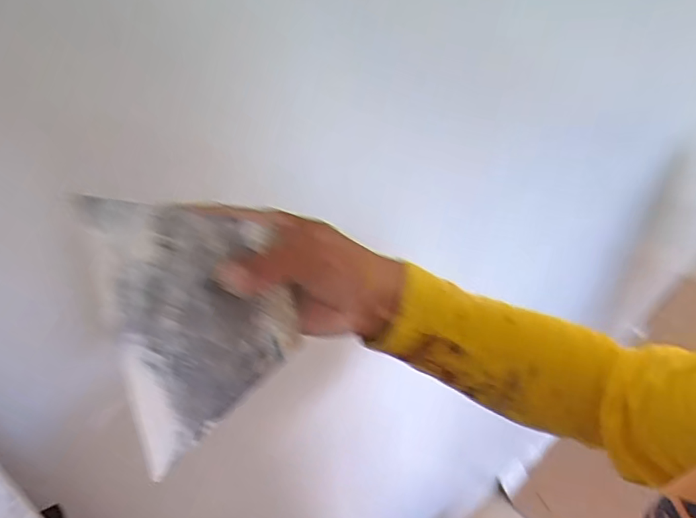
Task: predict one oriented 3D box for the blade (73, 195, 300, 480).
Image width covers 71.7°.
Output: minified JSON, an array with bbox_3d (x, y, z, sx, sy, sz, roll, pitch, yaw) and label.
[{"bbox_3d":[-0.077,0.028,0.269,0.097,0.134,0.004,-17,5,-34],"label":"blade"}]

